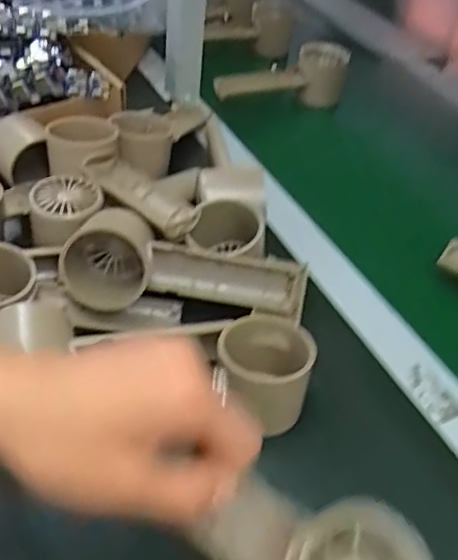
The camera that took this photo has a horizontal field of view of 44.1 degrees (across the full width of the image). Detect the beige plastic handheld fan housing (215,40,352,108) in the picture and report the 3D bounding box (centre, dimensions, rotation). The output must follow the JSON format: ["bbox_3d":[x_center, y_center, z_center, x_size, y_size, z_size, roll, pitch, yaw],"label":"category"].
[{"bbox_3d":[0.061,-0.238,0.670,0.164,0.054,0.056,-10,47,-14],"label":"beige plastic handheld fan housing"}]

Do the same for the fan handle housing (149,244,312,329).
[{"bbox_3d":[0.001,0.001,0.399,0.113,0.038,0.018,12,44,-11],"label":"fan handle housing"}]

